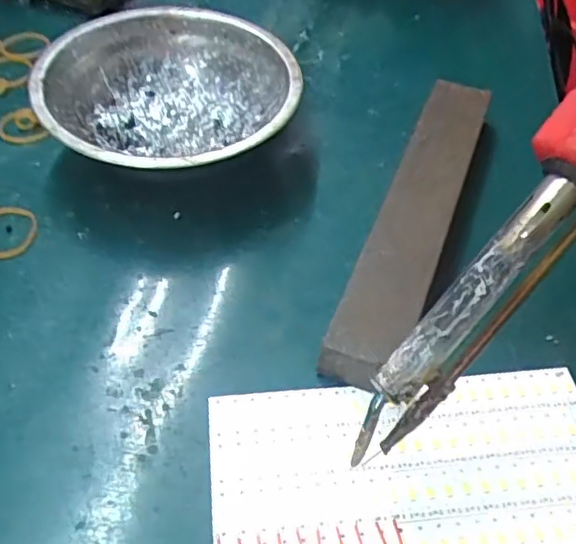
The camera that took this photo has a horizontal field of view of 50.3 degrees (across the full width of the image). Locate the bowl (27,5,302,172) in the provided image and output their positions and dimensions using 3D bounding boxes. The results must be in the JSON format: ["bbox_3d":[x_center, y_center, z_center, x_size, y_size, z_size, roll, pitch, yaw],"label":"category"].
[{"bbox_3d":[-0.058,-0.082,0.309,0.121,0.041,0.119,1,50,-2],"label":"bowl"}]

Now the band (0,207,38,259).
[{"bbox_3d":[-0.130,-0.019,0.279,0.030,0.004,0.031,1,50,-2],"label":"band"}]

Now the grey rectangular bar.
[{"bbox_3d":[0.060,-0.027,0.283,0.030,0.023,0.184,19,52,13],"label":"grey rectangular bar"}]

